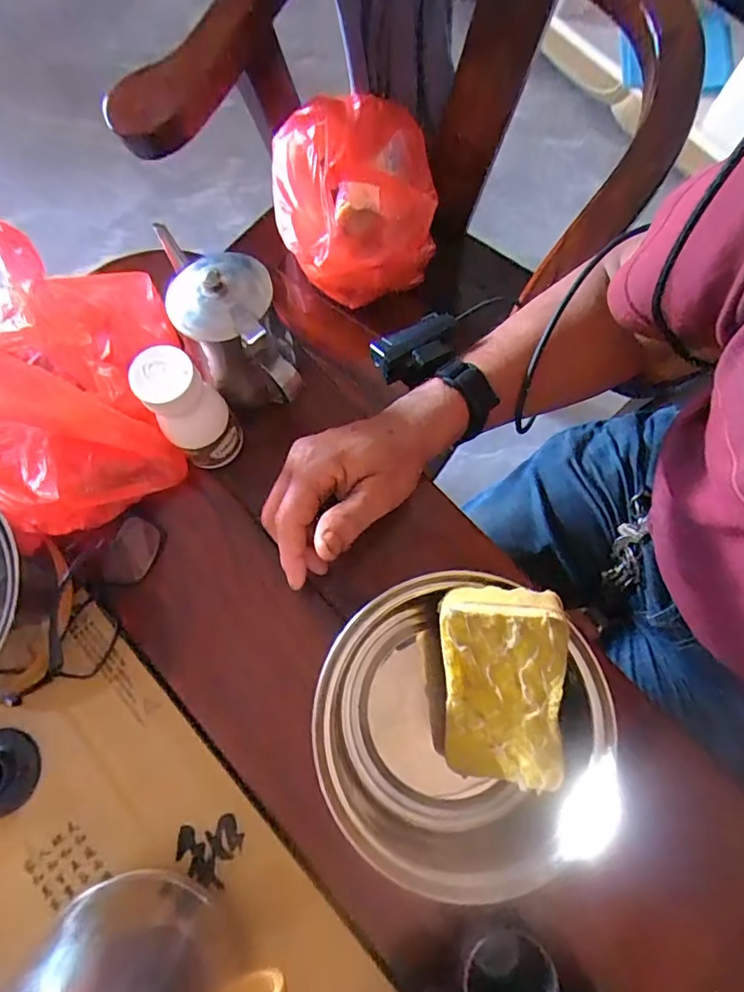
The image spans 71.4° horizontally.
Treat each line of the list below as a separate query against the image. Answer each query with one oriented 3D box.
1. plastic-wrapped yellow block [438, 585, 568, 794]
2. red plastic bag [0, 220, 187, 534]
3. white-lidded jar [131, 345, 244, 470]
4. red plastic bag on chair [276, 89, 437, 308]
[{"bbox_3d":[0.076,0.111,0.301,0.064,0.032,0.108,0,105,18],"label":"plastic-wrapped yellow block"},{"bbox_3d":[-0.246,-0.080,0.356,0.205,0.117,0.188,-26,77,-8],"label":"red plastic bag"},{"bbox_3d":[-0.129,-0.059,0.372,0.045,0.104,0.045,0,75,-1],"label":"white-lidded jar"},{"bbox_3d":[-0.026,-0.375,0.666,0.188,0.160,0.161,-18,76,-6],"label":"red plastic bag on chair"}]

